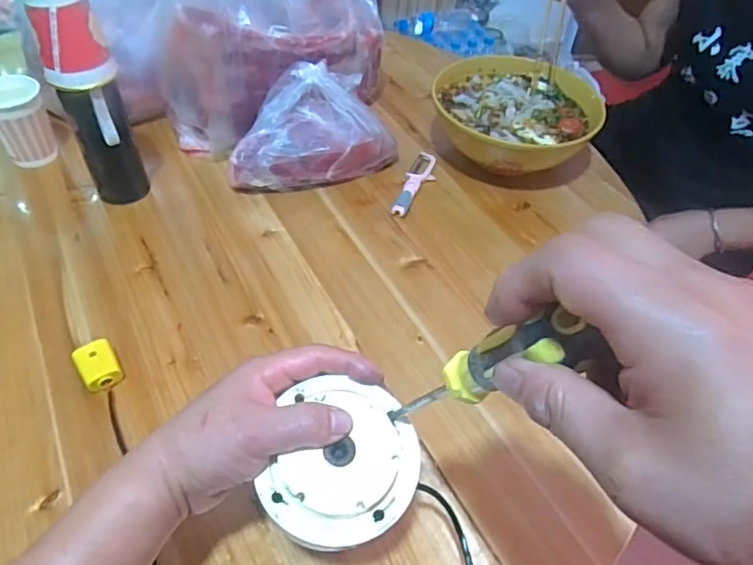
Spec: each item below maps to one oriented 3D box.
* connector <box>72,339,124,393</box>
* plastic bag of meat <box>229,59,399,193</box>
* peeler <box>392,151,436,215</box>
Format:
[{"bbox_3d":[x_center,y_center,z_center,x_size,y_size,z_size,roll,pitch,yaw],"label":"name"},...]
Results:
[{"bbox_3d":[-0.256,0.078,0.513,0.032,0.023,0.044,-29,56,-27],"label":"connector"},{"bbox_3d":[-0.085,-0.189,0.710,0.215,0.120,0.106,-22,53,-23],"label":"plastic bag of meat"},{"bbox_3d":[0.054,-0.131,0.737,0.034,0.014,0.136,15,48,9],"label":"peeler"}]

